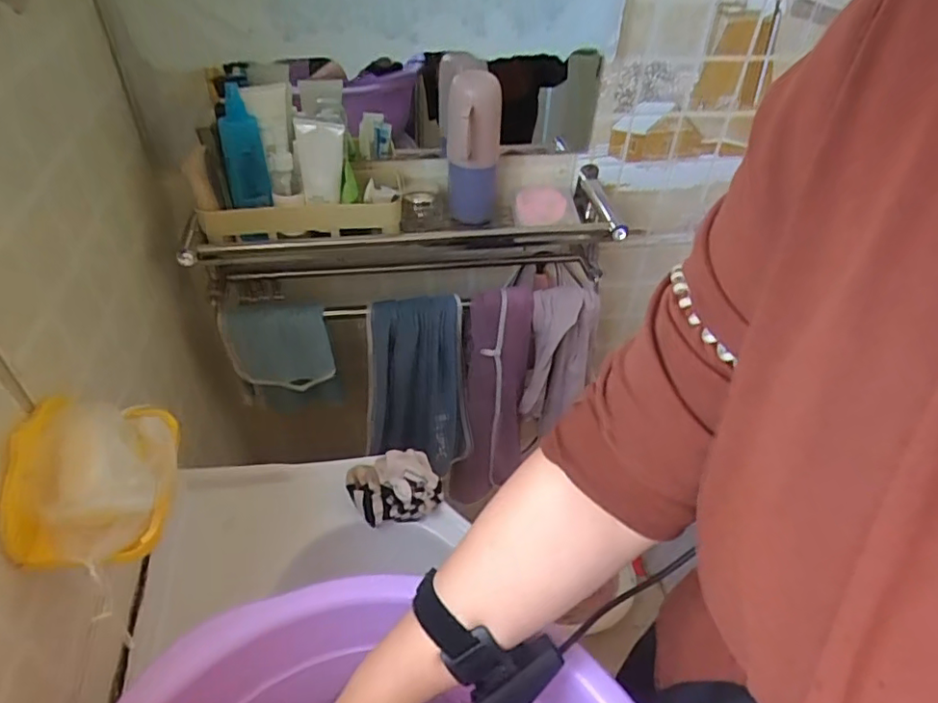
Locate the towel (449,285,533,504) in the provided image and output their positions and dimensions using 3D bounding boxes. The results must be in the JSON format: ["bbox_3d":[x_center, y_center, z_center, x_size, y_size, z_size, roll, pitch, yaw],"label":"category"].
[{"bbox_3d":[0.041,0.101,1.018,0.121,0.463,0.064,4,43,1],"label":"towel"}]

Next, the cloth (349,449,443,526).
[{"bbox_3d":[-0.092,0.161,0.728,0.114,0.049,0.085,-3,43,-6],"label":"cloth"}]

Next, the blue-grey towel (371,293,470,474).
[{"bbox_3d":[-0.077,0.062,0.940,0.159,0.313,0.086,4,43,1],"label":"blue-grey towel"}]

